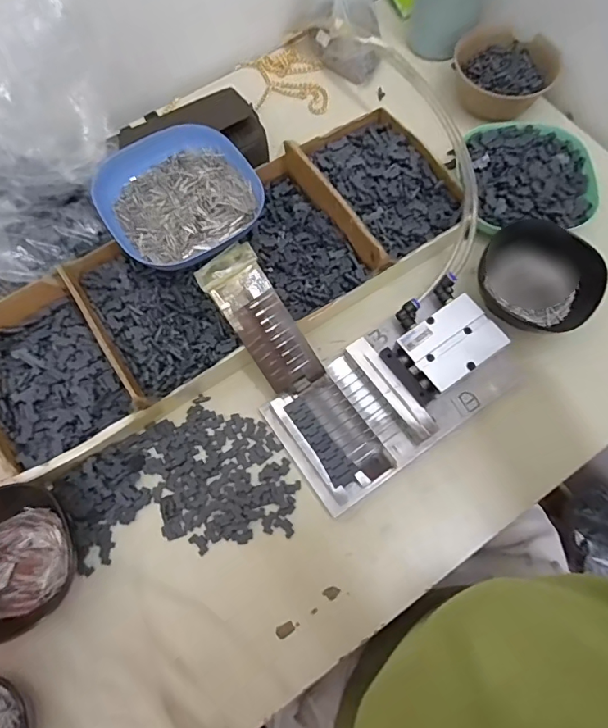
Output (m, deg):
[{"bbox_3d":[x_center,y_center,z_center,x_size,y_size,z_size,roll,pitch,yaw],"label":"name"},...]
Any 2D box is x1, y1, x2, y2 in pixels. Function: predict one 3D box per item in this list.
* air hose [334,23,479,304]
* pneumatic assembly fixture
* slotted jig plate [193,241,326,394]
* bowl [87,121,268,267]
[{"bbox_3d":[0.107,-0.241,0.479,0.081,0.052,0.345,-11,69,-3],"label":"air hose"},{"bbox_3d":[0.082,0.024,0.423,0.214,0.037,0.113,-33,72,-11],"label":"pneumatic assembly fixture"},{"bbox_3d":[-0.036,-0.037,0.413,0.050,0.009,0.136,-35,96,-11],"label":"slotted jig plate"},{"bbox_3d":[-0.121,-0.160,0.455,0.139,0.047,0.126,-31,72,-10],"label":"bowl"}]

